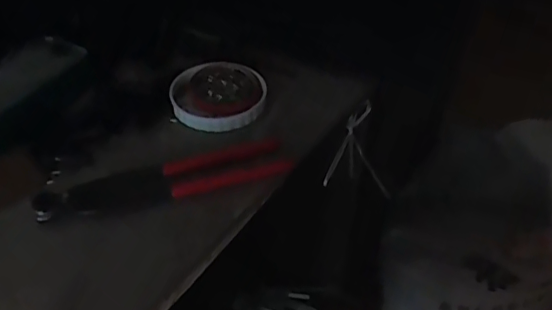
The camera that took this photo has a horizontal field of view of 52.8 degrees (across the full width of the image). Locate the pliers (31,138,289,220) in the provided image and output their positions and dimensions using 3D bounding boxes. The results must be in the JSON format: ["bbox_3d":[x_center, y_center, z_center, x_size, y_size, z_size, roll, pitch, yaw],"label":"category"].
[{"bbox_3d":[-0.086,0.015,0.432,0.190,0.019,0.051,-9,43,-10],"label":"pliers"}]

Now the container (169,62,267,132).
[{"bbox_3d":[-0.052,-0.056,0.516,0.087,0.014,0.082,0,42,0],"label":"container"}]

